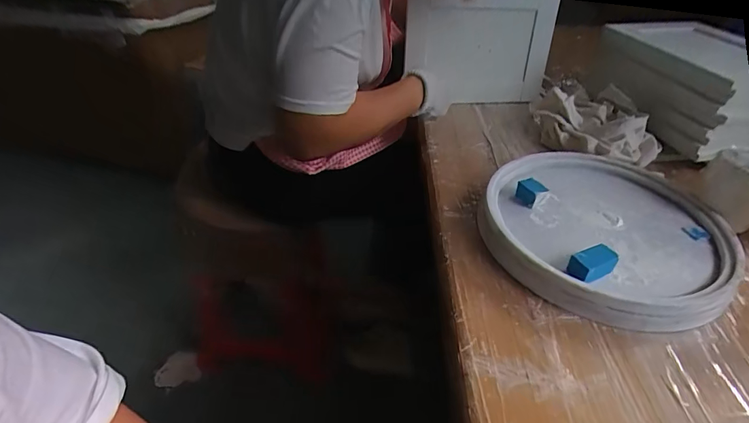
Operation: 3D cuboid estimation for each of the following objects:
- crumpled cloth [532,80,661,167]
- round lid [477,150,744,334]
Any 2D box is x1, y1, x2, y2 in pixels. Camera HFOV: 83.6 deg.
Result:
[{"bbox_3d":[0.366,-0.148,0.699,0.165,0.070,0.198,1,41,-1],"label":"crumpled cloth"},{"bbox_3d":[0.293,0.010,0.535,0.285,0.039,0.309,26,45,26],"label":"round lid"}]

